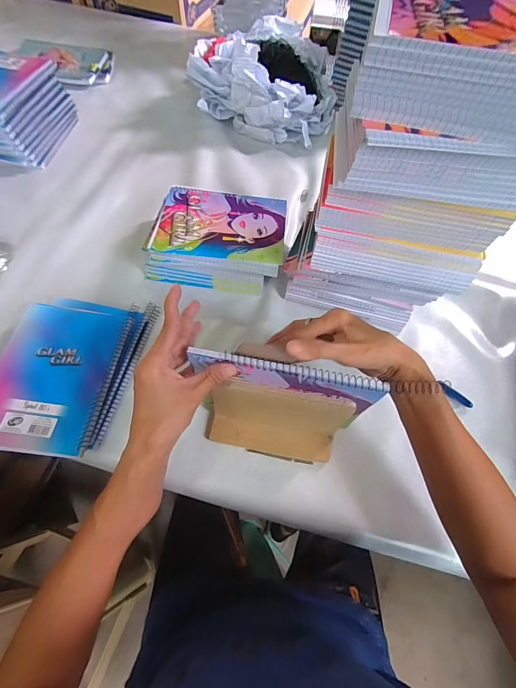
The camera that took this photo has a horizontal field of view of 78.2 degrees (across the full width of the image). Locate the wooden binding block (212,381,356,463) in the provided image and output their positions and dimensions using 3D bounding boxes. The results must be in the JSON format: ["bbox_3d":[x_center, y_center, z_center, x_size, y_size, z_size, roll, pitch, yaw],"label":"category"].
[{"bbox_3d":[0.020,0.096,0.381,0.157,0.116,0.048,10,61,3],"label":"wooden binding block"}]

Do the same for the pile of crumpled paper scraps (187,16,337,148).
[{"bbox_3d":[-0.006,-0.612,0.740,0.282,0.145,0.290,-8,62,-7],"label":"pile of crumpled paper scraps"}]

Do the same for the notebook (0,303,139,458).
[{"bbox_3d":[-0.268,0.031,0.419,0.153,0.016,0.214,9,62,-2],"label":"notebook"}]

